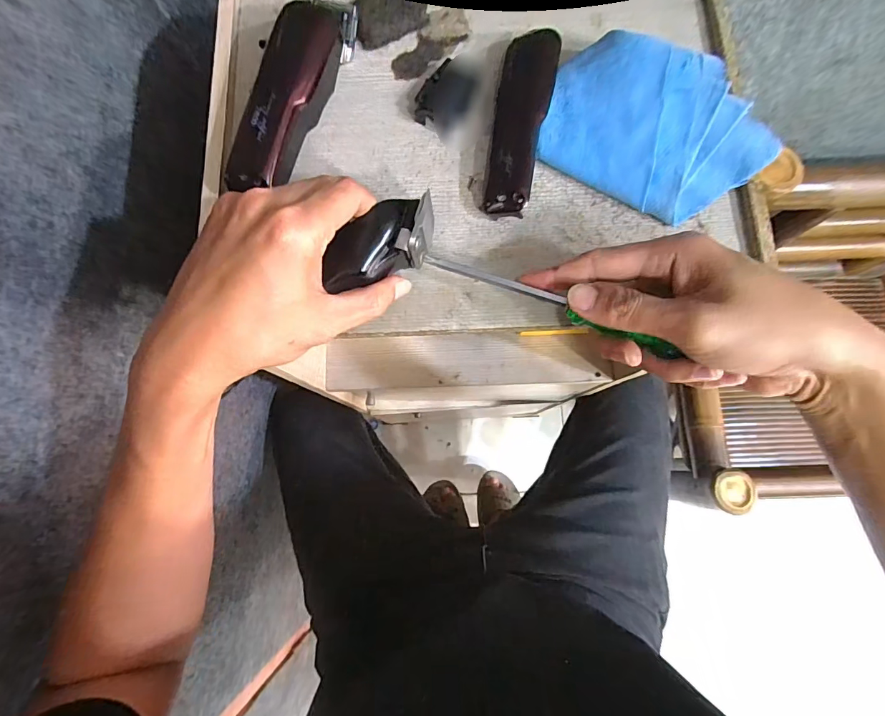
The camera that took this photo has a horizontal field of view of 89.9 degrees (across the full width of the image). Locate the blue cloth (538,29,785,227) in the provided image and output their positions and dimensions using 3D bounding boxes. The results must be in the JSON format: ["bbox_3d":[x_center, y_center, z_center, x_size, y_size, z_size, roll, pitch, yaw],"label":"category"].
[{"bbox_3d":[0.144,-0.153,0.300,0.144,0.021,0.092,30,105,3],"label":"blue cloth"}]

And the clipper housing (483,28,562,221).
[{"bbox_3d":[0.055,-0.167,0.319,0.037,0.034,0.134,11,77,4],"label":"clipper housing"}]

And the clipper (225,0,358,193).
[{"bbox_3d":[-0.104,-0.188,0.316,0.041,0.043,0.154,16,78,5],"label":"clipper"}]

